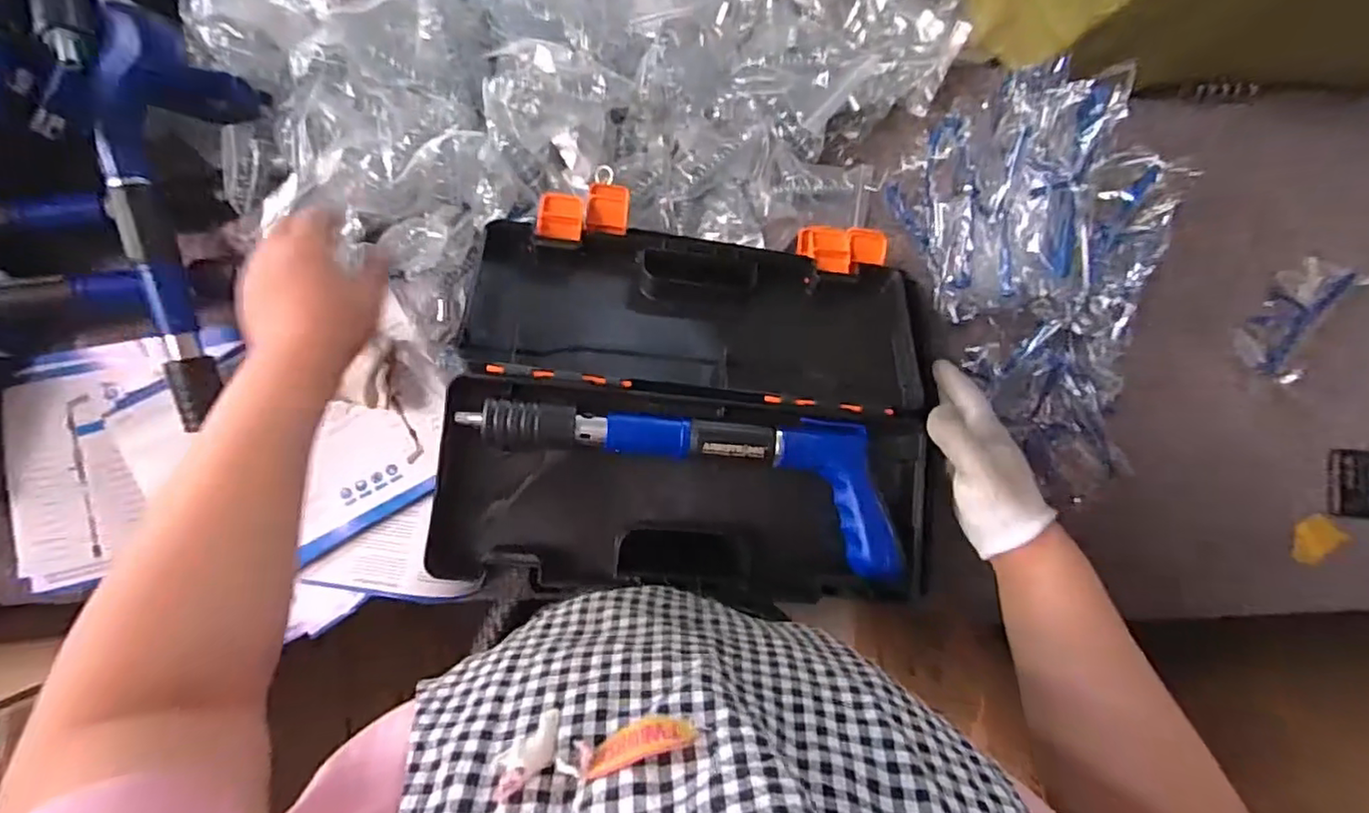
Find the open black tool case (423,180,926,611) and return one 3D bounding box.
[{"bbox_3d":[0.014,-0.018,0.478,0.346,0.107,0.299,7,87,-7],"label":"open black tool case"}]

